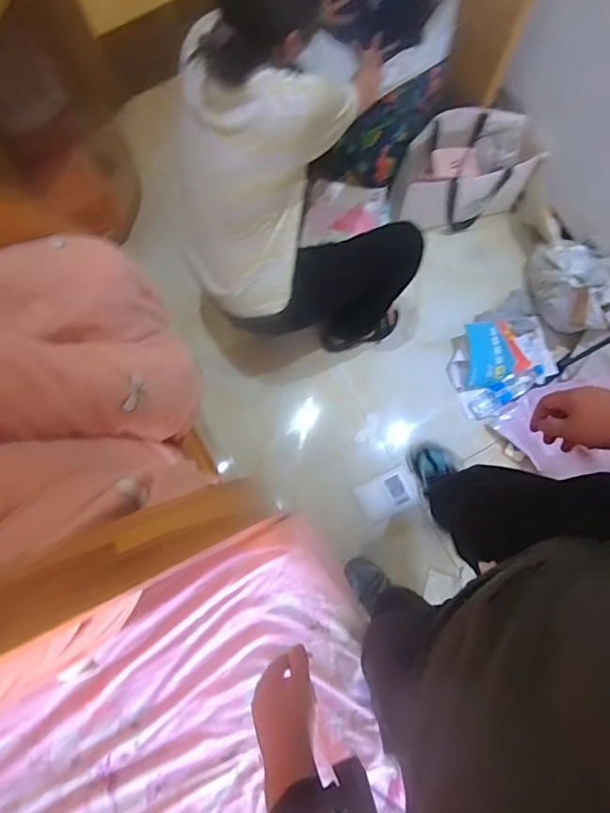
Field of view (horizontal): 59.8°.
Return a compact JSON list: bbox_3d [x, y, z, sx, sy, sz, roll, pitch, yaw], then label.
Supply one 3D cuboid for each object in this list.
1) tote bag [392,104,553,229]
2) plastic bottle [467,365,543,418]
[{"bbox_3d":[0.466,-0.702,1.599,0.398,0.238,0.264,3,79,1],"label":"tote bag"},{"bbox_3d":[0.599,-0.049,1.566,0.250,0.057,0.071,-32,81,-5],"label":"plastic bottle"}]

